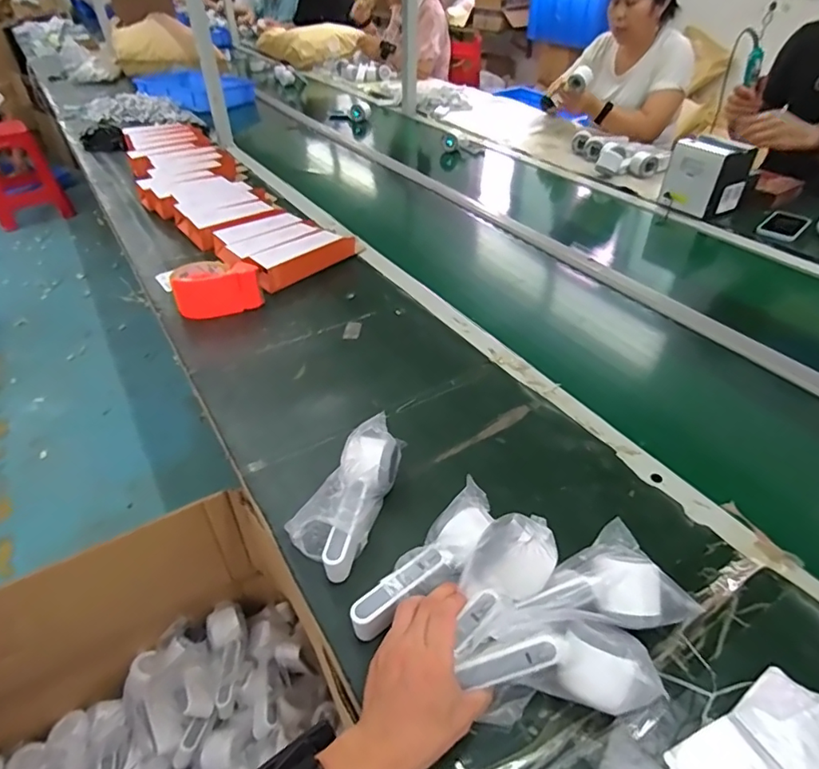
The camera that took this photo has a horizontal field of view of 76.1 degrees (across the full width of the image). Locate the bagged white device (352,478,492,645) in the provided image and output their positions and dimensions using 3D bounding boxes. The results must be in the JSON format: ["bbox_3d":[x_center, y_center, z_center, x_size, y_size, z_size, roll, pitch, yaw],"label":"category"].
[{"bbox_3d":[0.020,0.178,0.505,0.054,0.082,0.169,30,50,31],"label":"bagged white device"}]

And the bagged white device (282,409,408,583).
[{"bbox_3d":[-0.064,0.116,0.584,0.075,0.091,0.178,16,44,19],"label":"bagged white device"}]

